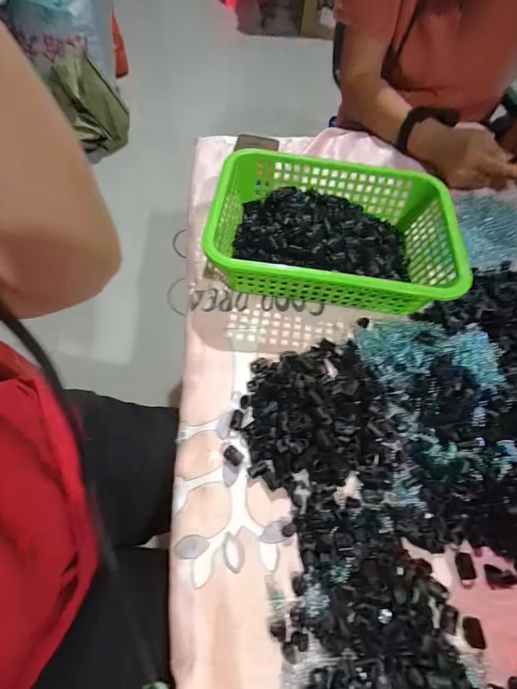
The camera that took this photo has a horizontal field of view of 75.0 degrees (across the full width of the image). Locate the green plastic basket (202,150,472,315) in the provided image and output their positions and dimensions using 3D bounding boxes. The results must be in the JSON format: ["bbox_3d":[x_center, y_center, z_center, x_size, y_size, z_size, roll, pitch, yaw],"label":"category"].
[{"bbox_3d":[0.091,-0.144,0.443,0.291,0.078,0.209,6,59,0],"label":"green plastic basket"}]

